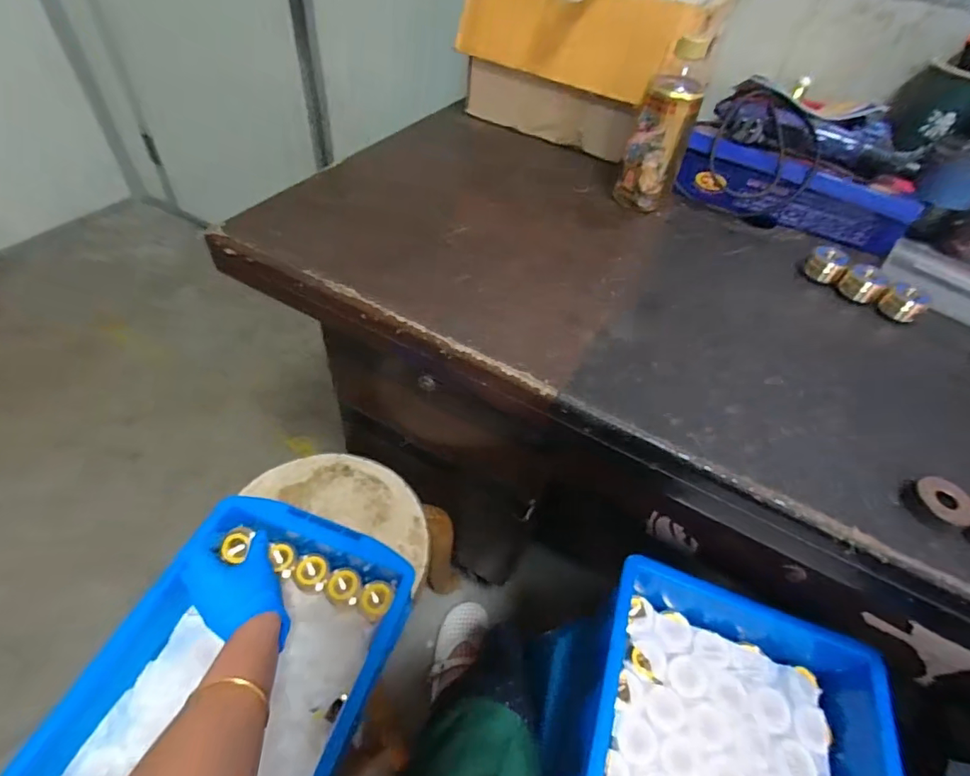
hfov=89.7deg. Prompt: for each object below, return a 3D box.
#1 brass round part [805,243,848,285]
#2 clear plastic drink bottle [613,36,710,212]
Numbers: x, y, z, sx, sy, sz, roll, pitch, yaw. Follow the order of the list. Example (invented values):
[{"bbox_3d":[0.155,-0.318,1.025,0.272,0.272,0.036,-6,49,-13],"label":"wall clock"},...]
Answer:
[{"bbox_3d":[0.394,-0.143,0.562,0.037,0.031,0.036,3,49,-4],"label":"brass round part"},{"bbox_3d":[0.213,-0.305,0.580,0.075,0.168,0.057,-34,61,-30],"label":"clear plastic drink bottle"}]

